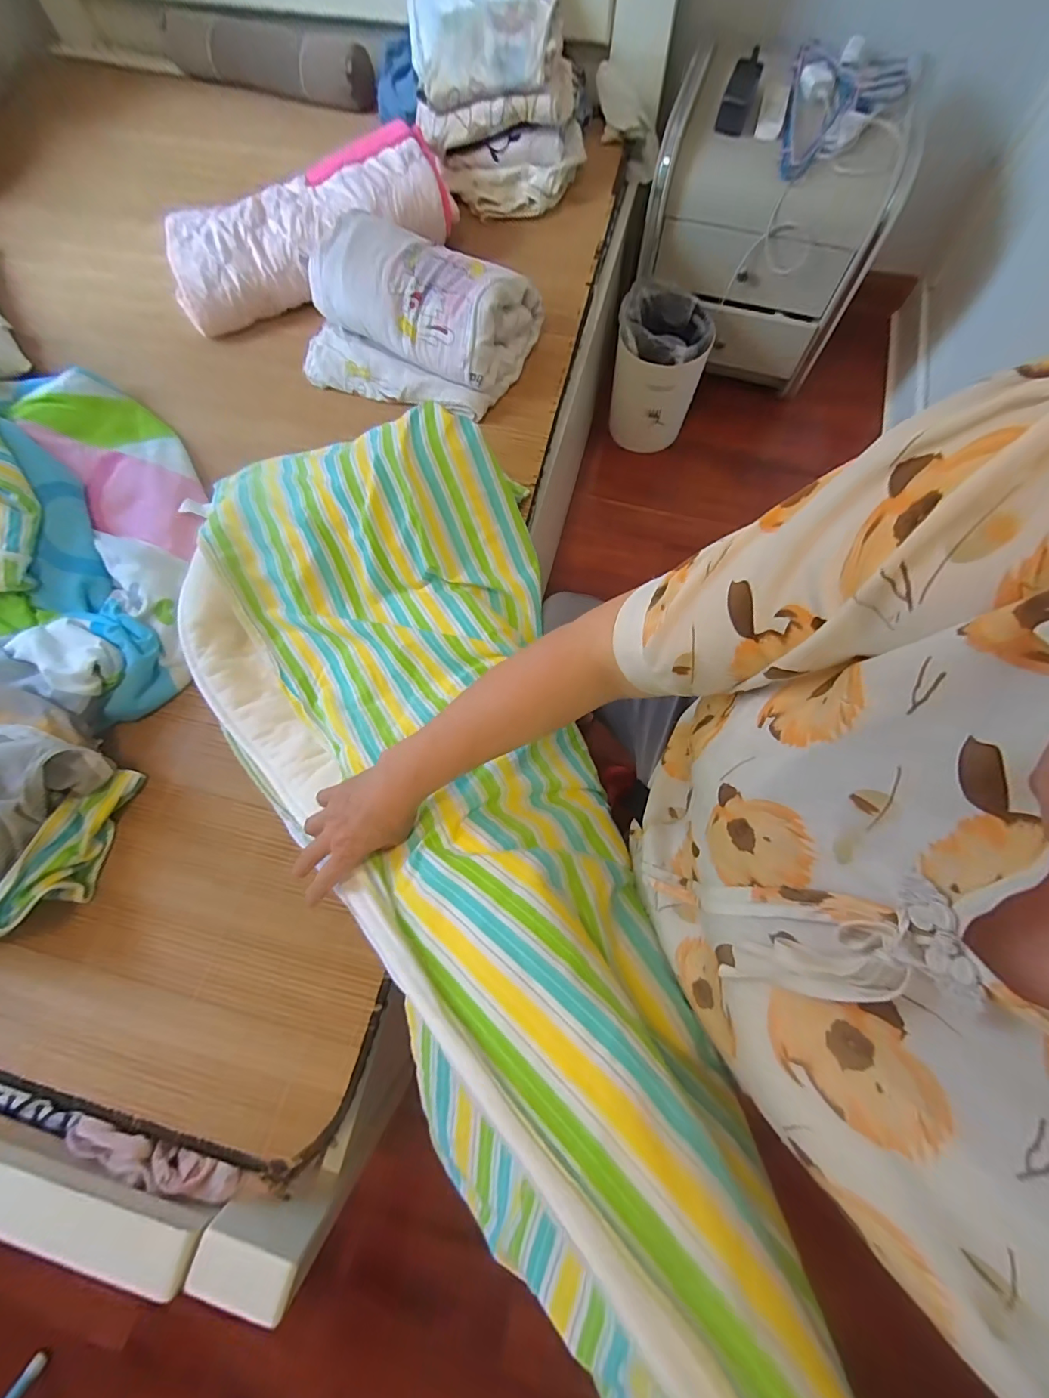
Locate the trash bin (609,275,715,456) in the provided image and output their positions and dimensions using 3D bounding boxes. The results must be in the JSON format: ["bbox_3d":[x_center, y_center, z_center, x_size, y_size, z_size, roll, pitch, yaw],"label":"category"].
[{"bbox_3d":[0.323,-0.807,1.173,0.209,0.279,0.222,8,74,4],"label":"trash bin"}]

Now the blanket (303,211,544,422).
[{"bbox_3d":[-0.188,-0.638,0.799,0.362,0.130,0.244,24,76,8],"label":"blanket"}]

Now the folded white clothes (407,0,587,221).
[{"bbox_3d":[-0.059,-1.215,0.928,0.320,0.190,0.433,-18,74,-4],"label":"folded white clothes"}]

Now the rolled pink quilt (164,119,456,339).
[{"bbox_3d":[-0.395,-0.863,0.878,0.541,0.121,0.190,-25,75,-6],"label":"rolled pink quilt"}]

